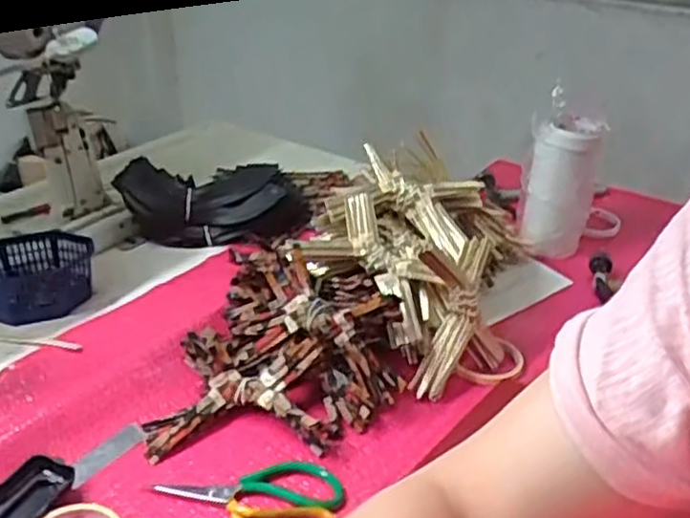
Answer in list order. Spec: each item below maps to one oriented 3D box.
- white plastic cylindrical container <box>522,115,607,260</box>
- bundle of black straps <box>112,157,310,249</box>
[{"bbox_3d":[0.314,-0.104,1.084,0.097,0.200,0.075,10,32,15],"label":"white plastic cylindrical container"},{"bbox_3d":[-0.185,-0.087,1.064,0.240,0.123,0.107,2,30,2],"label":"bundle of black straps"}]

